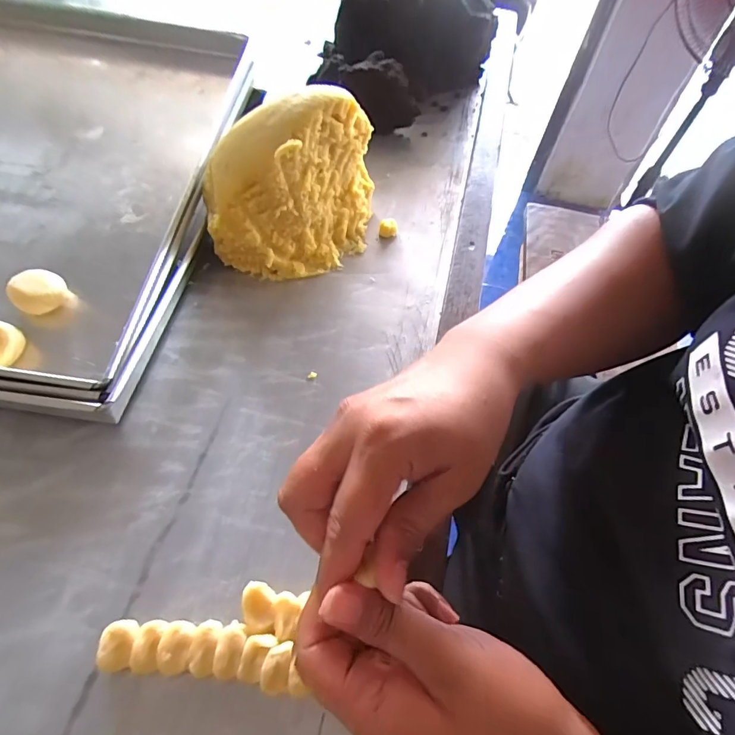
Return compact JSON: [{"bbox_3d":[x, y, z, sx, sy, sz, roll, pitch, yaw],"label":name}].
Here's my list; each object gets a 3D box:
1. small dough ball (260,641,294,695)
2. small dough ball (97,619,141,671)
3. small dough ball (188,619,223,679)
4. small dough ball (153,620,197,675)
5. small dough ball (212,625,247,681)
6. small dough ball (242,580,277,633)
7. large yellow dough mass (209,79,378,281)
[{"bbox_3d":[-0.052,0.172,0.253,0.015,0.018,0.025,8,55,1],"label":"small dough ball"},{"bbox_3d":[-0.141,0.158,0.251,0.018,0.015,0.025,4,55,-3],"label":"small dough ball"},{"bbox_3d":[-0.093,0.162,0.255,0.014,0.017,0.027,7,55,-1],"label":"small dough ball"},{"bbox_3d":[-0.110,0.161,0.253,0.020,0.015,0.025,2,55,-4],"label":"small dough ball"},{"bbox_3d":[-0.079,0.165,0.254,0.014,0.018,0.024,9,55,1],"label":"small dough ball"},{"bbox_3d":[-0.065,0.146,0.268,0.019,0.019,0.026,-1,55,-6],"label":"small dough ball"},{"bbox_3d":[-0.073,-0.186,0.432,0.157,0.139,0.136,4,55,-2],"label":"large yellow dough mass"}]

